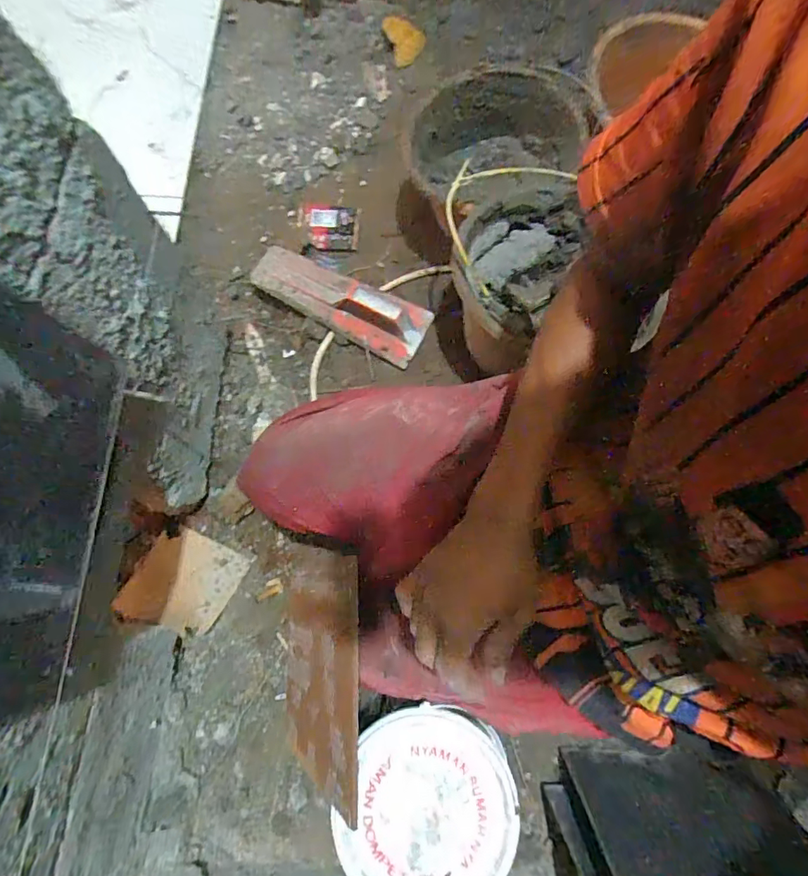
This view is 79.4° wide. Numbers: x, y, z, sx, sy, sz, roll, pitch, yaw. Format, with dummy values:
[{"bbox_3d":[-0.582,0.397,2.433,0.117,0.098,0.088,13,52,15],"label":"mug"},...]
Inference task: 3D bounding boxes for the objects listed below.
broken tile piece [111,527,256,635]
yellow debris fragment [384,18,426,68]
[{"bbox_3d":[-0.314,0.208,0.705,0.133,0.019,0.135,28,62,-7],"label":"broken tile piece"},{"bbox_3d":[0.007,-0.776,0.950,0.081,0.016,0.079,-24,108,-15],"label":"yellow debris fragment"}]

